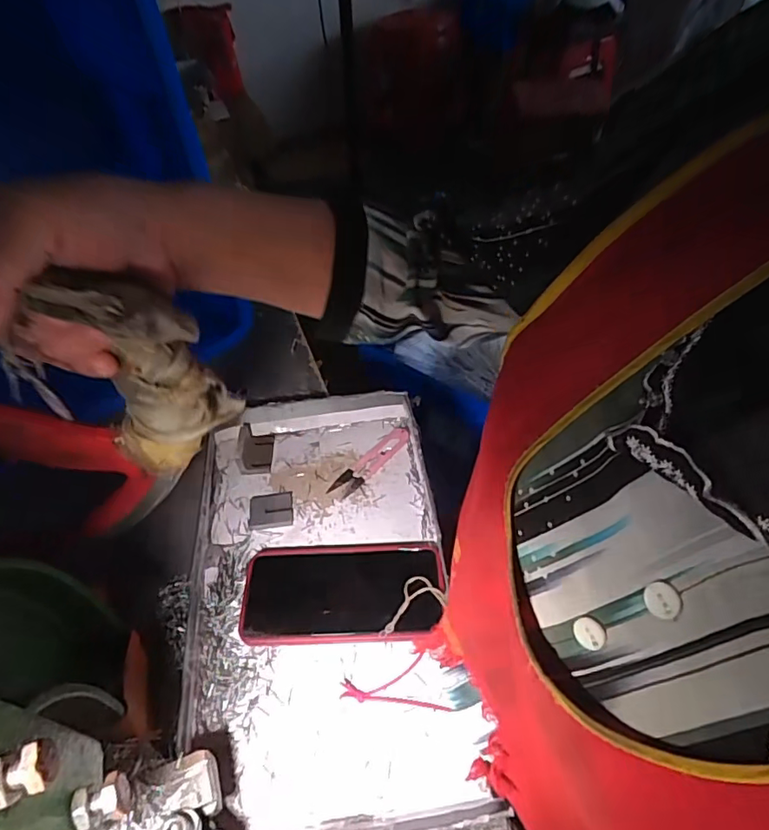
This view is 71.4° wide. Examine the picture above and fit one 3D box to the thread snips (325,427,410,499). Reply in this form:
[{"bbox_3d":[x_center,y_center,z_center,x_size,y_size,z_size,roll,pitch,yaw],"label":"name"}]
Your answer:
[{"bbox_3d":[-0.012,0.045,0.526,0.022,0.004,0.102,33,59,26],"label":"thread snips"}]

